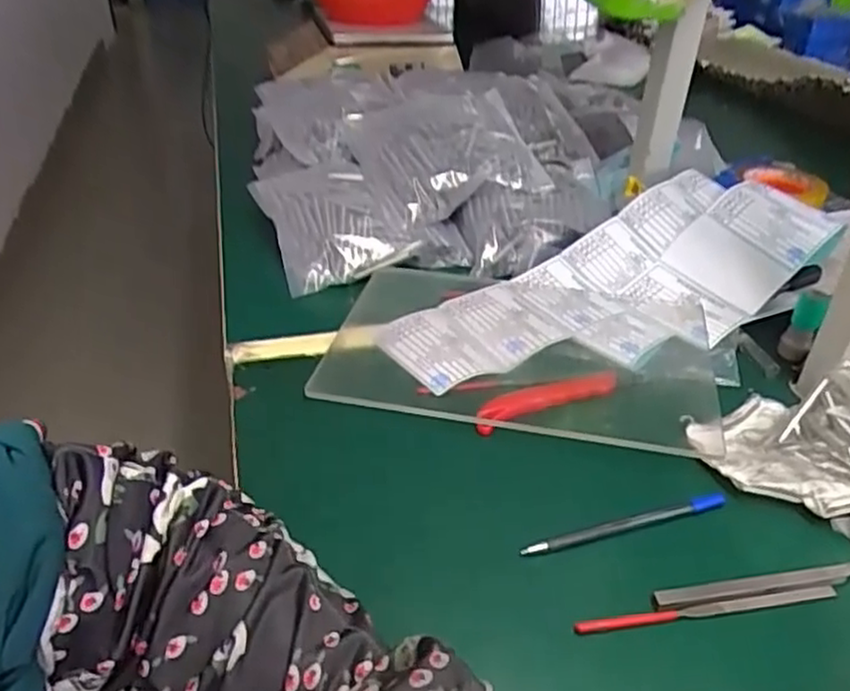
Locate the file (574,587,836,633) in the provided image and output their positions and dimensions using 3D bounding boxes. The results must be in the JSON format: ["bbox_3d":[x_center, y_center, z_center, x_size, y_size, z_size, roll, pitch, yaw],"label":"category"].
[{"bbox_3d":[0.158,0.147,0.396,0.153,0.008,0.006,-5,36,-9],"label":"file"}]

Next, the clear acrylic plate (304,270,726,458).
[{"bbox_3d":[0.076,0.000,0.580,0.301,0.005,0.199,9,36,11],"label":"clear acrylic plate"}]

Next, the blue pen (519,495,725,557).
[{"bbox_3d":[0.125,0.110,0.441,0.141,0.007,0.010,-10,37,-16],"label":"blue pen"}]

